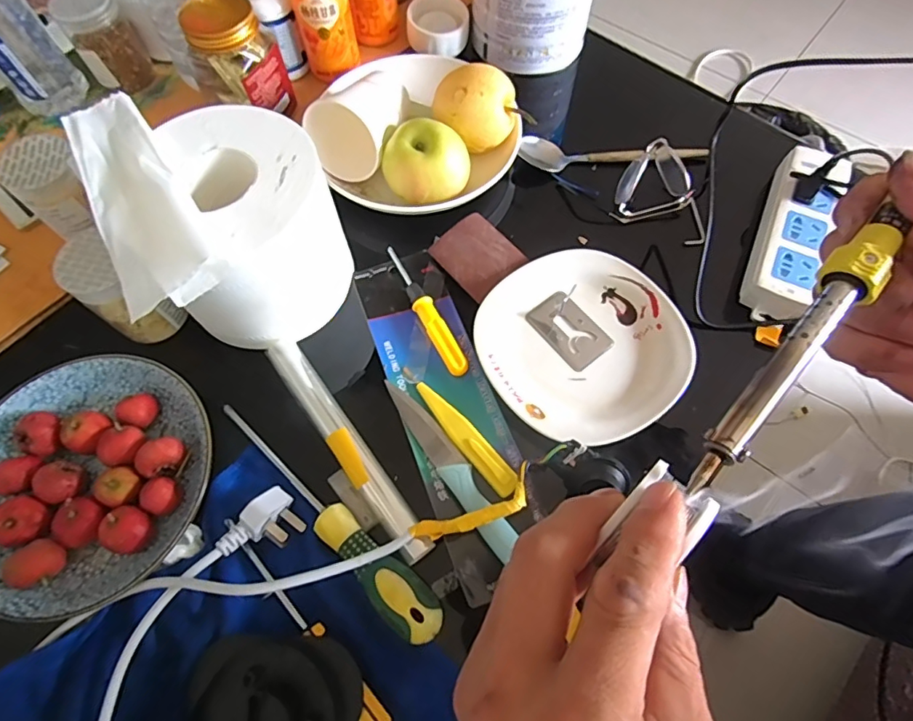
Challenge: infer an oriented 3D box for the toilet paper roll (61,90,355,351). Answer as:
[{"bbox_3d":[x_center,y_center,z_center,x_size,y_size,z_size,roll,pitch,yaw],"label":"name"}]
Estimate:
[{"bbox_3d":[-0.175,-0.112,0.396,0.146,0.122,0.176,-27,70,-12],"label":"toilet paper roll"}]

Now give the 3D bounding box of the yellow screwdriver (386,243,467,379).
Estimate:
[{"bbox_3d":[-0.028,-0.044,0.437,0.017,0.012,0.135,-28,70,-12],"label":"yellow screwdriver"}]

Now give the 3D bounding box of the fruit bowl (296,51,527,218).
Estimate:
[{"bbox_3d":[-0.025,-0.226,0.473,0.173,0.076,0.196,24,69,10],"label":"fruit bowl"}]

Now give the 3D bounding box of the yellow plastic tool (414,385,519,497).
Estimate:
[{"bbox_3d":[0.006,0.057,0.386,0.022,0.014,0.107,-40,73,-16],"label":"yellow plastic tool"}]

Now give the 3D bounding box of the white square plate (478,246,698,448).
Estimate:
[{"bbox_3d":[0.101,-0.016,0.420,0.162,0.023,0.162,-39,72,-16],"label":"white square plate"}]

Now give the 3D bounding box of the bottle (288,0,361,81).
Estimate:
[{"bbox_3d":[-0.135,-0.354,0.508,0.059,0.120,0.055,-10,67,-5],"label":"bottle"}]

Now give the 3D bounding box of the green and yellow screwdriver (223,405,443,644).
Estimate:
[{"bbox_3d":[-0.094,0.101,0.354,0.032,0.023,0.223,-42,73,-16],"label":"green and yellow screwdriver"}]

